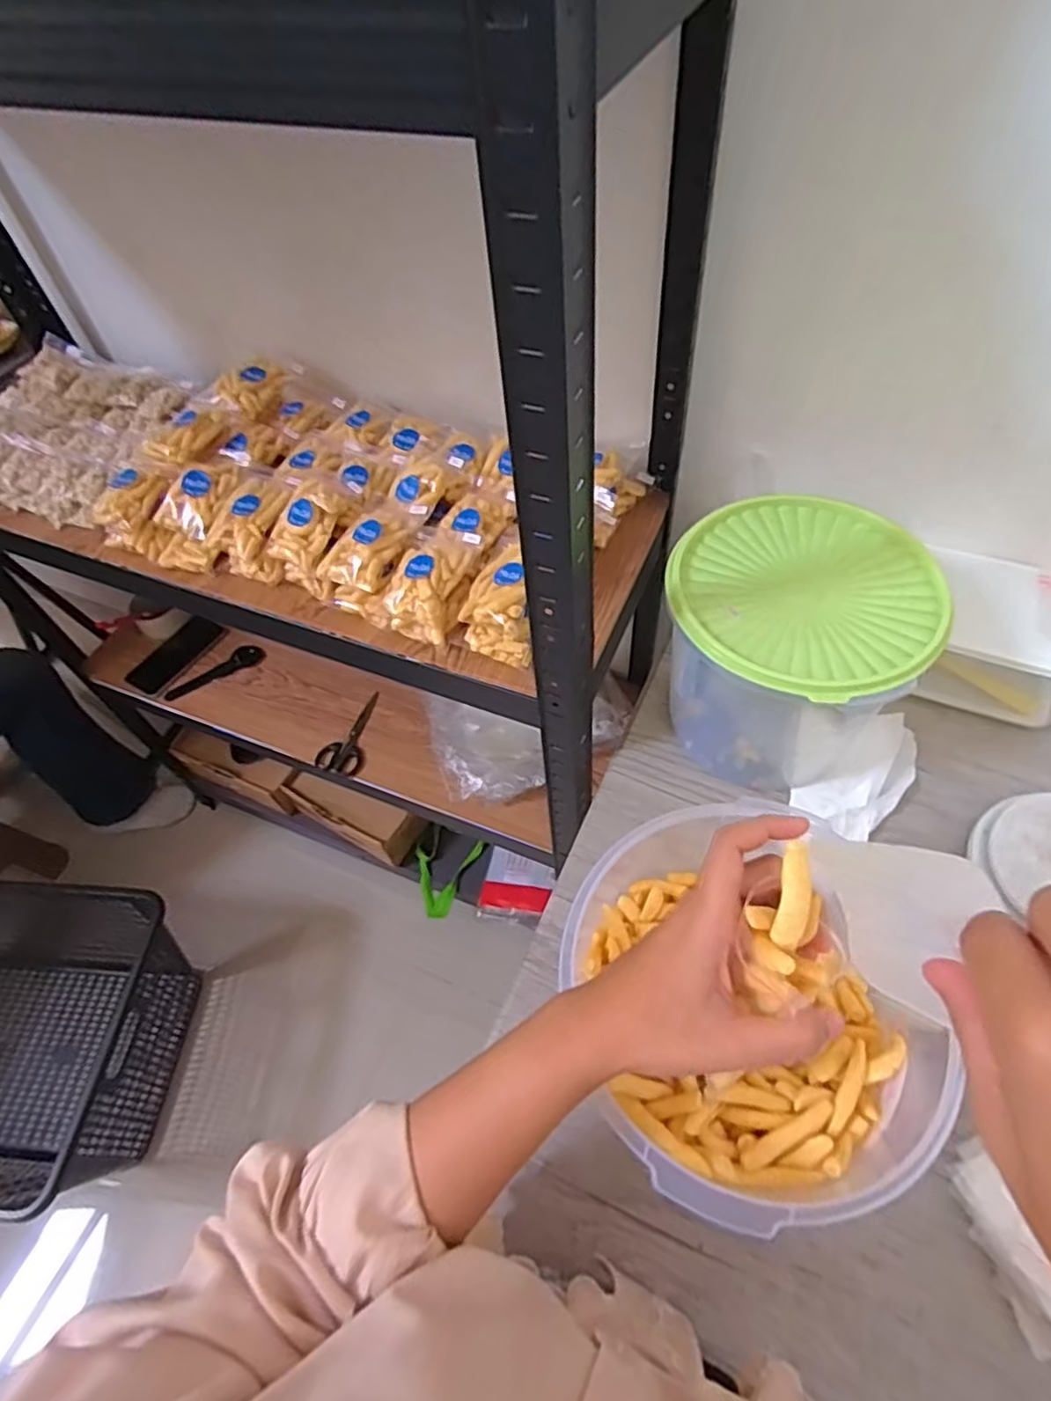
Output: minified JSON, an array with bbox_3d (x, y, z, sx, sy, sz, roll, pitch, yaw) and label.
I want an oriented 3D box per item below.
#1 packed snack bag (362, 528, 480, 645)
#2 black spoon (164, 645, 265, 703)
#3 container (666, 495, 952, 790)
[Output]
[{"bbox_3d":[-0.094,-0.112,0.646,0.078,0.055,0.098,18,58,17],"label":"packed snack bag"},{"bbox_3d":[-0.503,-0.049,1.108,0.158,0.020,0.047,-28,57,-14],"label":"black spoon"},{"bbox_3d":[0.227,-0.040,0.611,0.195,0.186,0.205,-2,55,3],"label":"container"}]

